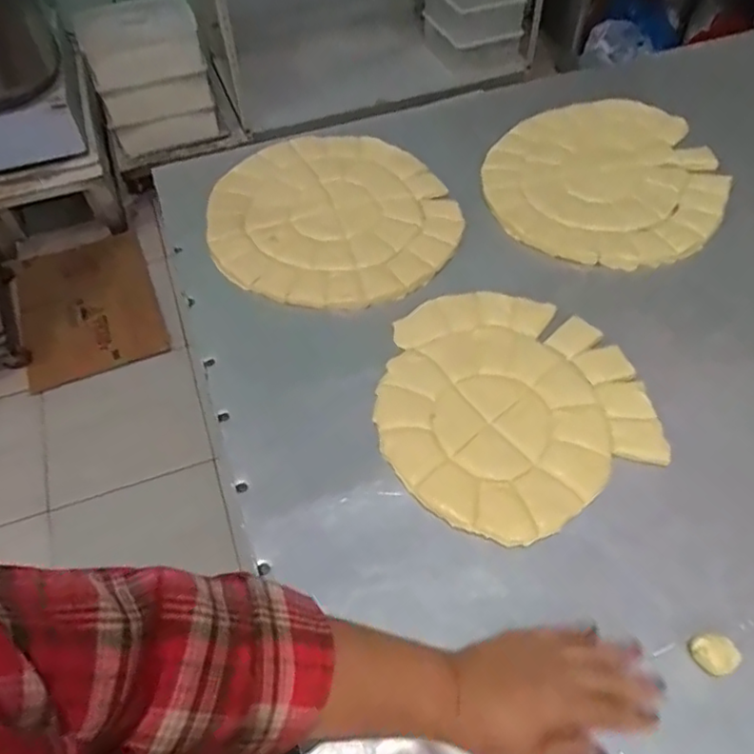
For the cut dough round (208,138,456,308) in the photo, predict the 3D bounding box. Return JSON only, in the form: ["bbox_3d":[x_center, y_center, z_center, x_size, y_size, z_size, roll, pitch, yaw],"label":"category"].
[{"bbox_3d":[-0.058,-0.211,0.803,0.307,0.015,0.324,0,53,0],"label":"cut dough round"}]

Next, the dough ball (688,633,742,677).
[{"bbox_3d":[0.252,0.209,0.471,0.032,0.018,0.027,-9,53,-6],"label":"dough ball"}]

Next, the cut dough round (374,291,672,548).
[{"bbox_3d":[0.122,0.017,0.621,0.252,0.012,0.264,0,53,0],"label":"cut dough round"}]

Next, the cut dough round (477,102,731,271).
[{"bbox_3d":[0.301,-0.264,0.825,0.289,0.019,0.322,27,58,19],"label":"cut dough round"}]

